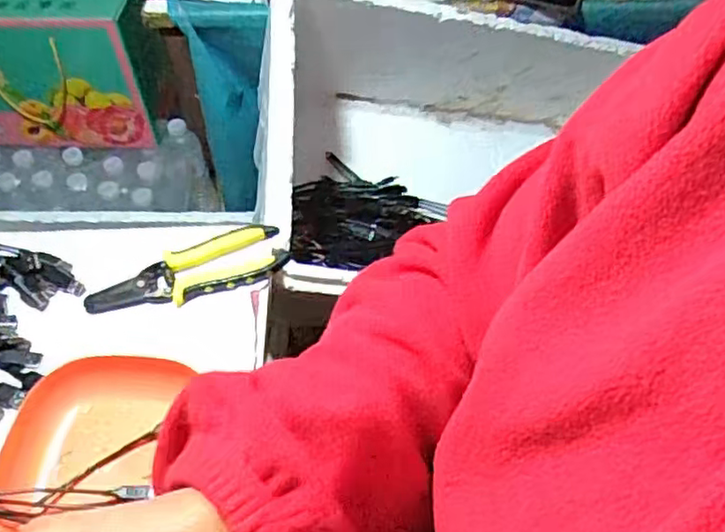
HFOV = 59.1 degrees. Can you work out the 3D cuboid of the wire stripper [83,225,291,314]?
[{"bbox_3d":[-0.150,0.006,0.548,0.166,0.018,0.054,-17,54,-12],"label":"wire stripper"}]

